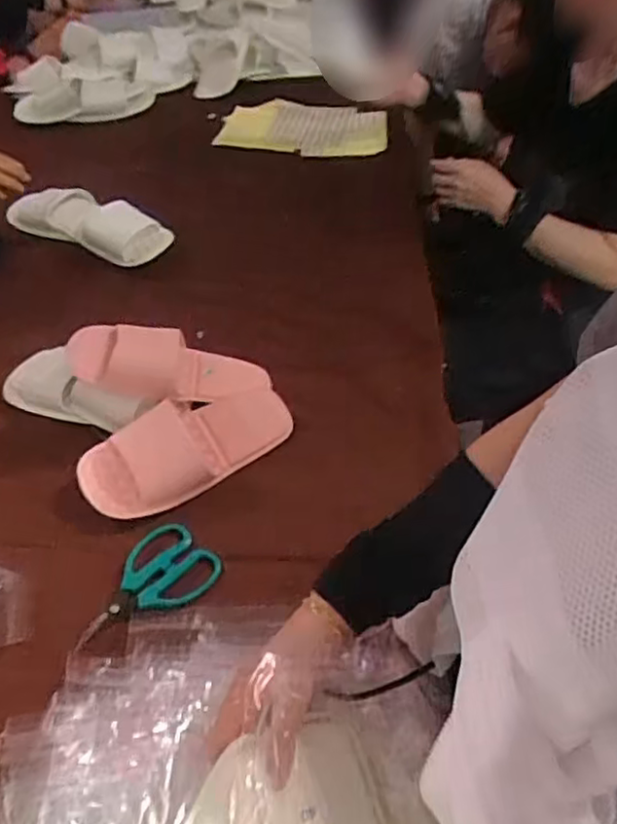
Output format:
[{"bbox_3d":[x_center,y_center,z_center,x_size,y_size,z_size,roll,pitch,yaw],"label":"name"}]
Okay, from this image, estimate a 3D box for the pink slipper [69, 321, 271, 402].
[{"bbox_3d":[-0.158,-0.055,0.754,0.230,0.054,0.080,8,45,-22],"label":"pink slipper"}]

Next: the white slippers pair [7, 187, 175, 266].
[{"bbox_3d":[-0.347,-0.298,1.028,0.297,0.060,0.086,25,54,23],"label":"white slippers pair"}]

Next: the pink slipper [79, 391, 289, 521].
[{"bbox_3d":[-0.127,0.038,0.728,0.242,0.027,0.103,-23,78,-23],"label":"pink slipper"}]

